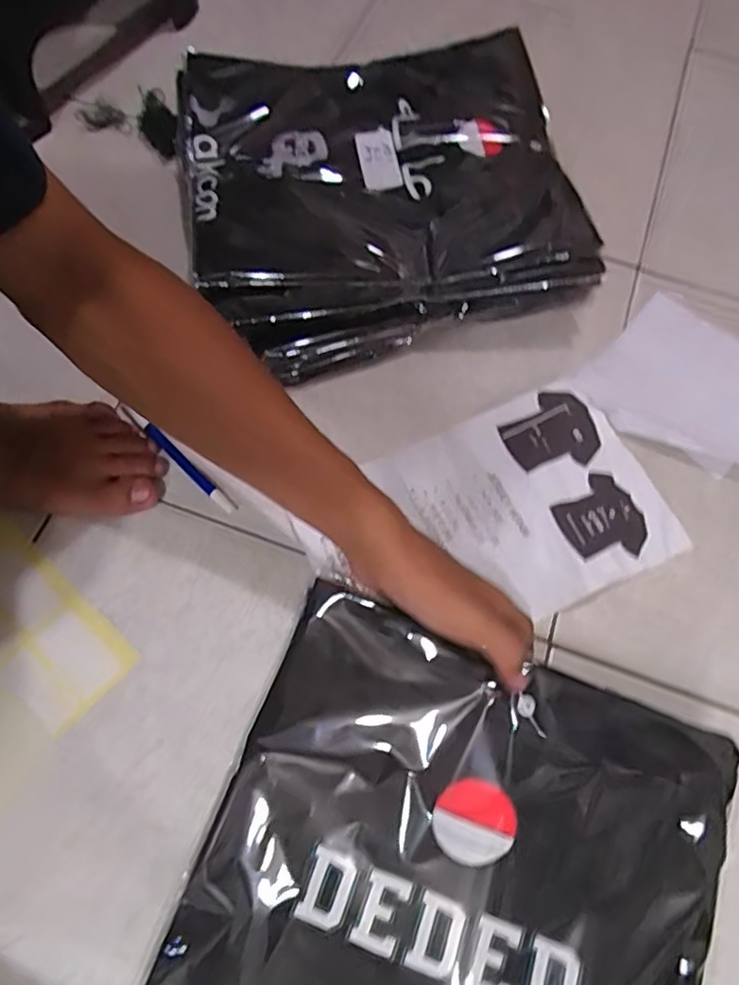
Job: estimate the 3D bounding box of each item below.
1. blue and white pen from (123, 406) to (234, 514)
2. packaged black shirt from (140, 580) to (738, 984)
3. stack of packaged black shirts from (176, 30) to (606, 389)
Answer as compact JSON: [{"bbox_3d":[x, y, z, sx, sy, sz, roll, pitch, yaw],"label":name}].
[{"bbox_3d":[-0.158,-0.028,0.523,0.127,0.008,0.010,41,71,14],"label":"blue and white pen"},{"bbox_3d":[0.039,0.240,0.336,0.274,0.024,0.309,21,67,6],"label":"packaged black shirt"},{"bbox_3d":[0.006,-0.272,0.591,0.334,0.094,0.304,-10,67,-7],"label":"stack of packaged black shirts"}]

